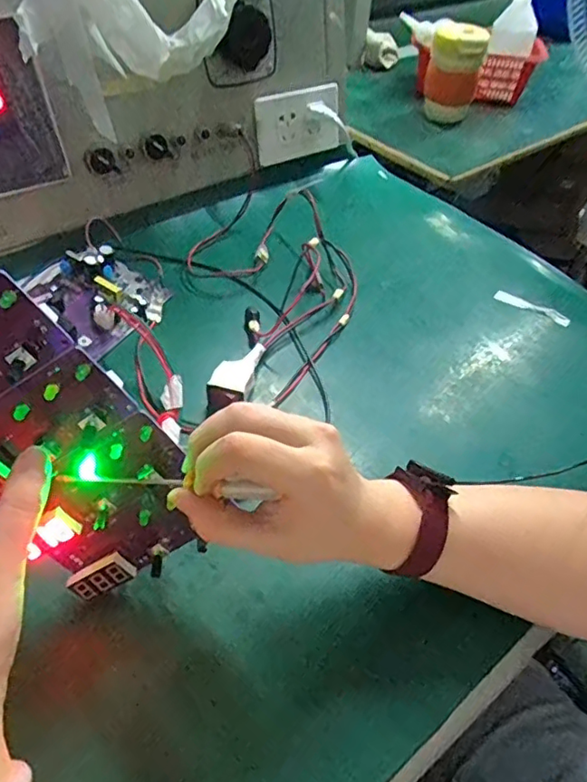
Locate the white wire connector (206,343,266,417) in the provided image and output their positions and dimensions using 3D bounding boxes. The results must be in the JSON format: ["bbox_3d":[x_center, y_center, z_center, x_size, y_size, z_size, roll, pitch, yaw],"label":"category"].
[{"bbox_3d":[-0.049,-0.016,0.495,0.032,0.020,0.076,12,47,6],"label":"white wire connector"}]

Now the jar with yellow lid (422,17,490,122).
[{"bbox_3d":[0.243,-0.489,0.885,0.076,0.119,0.093,12,48,5],"label":"jar with yellow lid"}]

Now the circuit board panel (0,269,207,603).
[{"bbox_3d":[-0.128,0.038,0.314,0.110,0.183,0.024,-32,31,9],"label":"circuit board panel"}]

